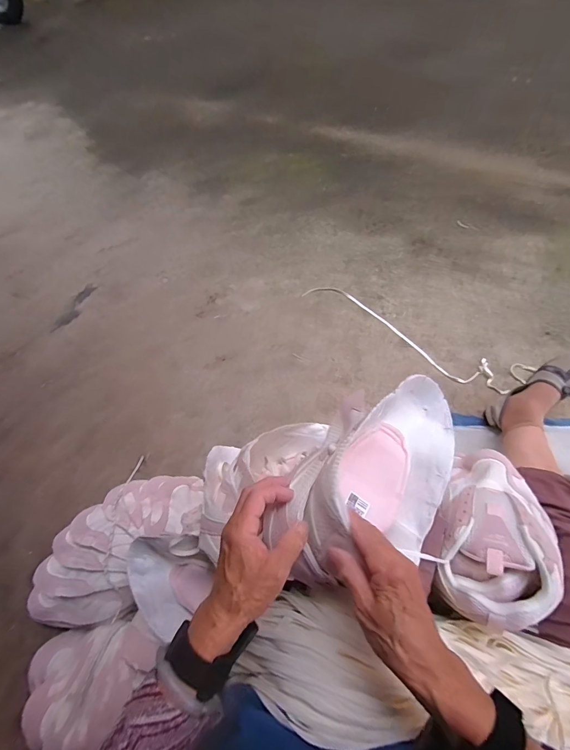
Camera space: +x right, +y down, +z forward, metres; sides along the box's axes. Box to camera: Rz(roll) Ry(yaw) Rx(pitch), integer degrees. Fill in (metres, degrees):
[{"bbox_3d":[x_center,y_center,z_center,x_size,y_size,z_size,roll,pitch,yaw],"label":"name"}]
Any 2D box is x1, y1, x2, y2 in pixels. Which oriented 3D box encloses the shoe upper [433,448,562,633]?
[{"bbox_3d":[0.275,0.185,0.443,0.126,0.072,0.240,23,39,16],"label":"shoe upper"}]

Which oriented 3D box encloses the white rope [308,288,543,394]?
[{"bbox_3d":[0.342,-0.117,0.993,0.654,0.022,0.129,29,71,19],"label":"white rope"}]

